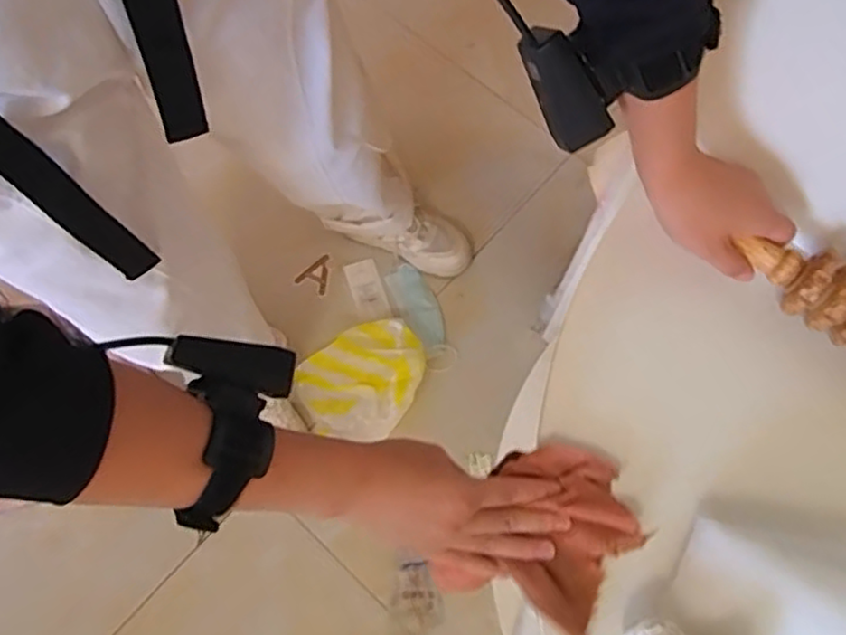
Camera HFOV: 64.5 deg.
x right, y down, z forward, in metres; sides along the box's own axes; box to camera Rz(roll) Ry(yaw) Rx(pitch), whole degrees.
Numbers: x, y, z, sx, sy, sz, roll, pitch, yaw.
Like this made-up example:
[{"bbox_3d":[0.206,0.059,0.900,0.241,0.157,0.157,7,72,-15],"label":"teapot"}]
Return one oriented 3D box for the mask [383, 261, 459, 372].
[{"bbox_3d":[-0.001,0.000,1.139,0.077,0.031,0.211,-9,58,-21],"label":"mask"}]

